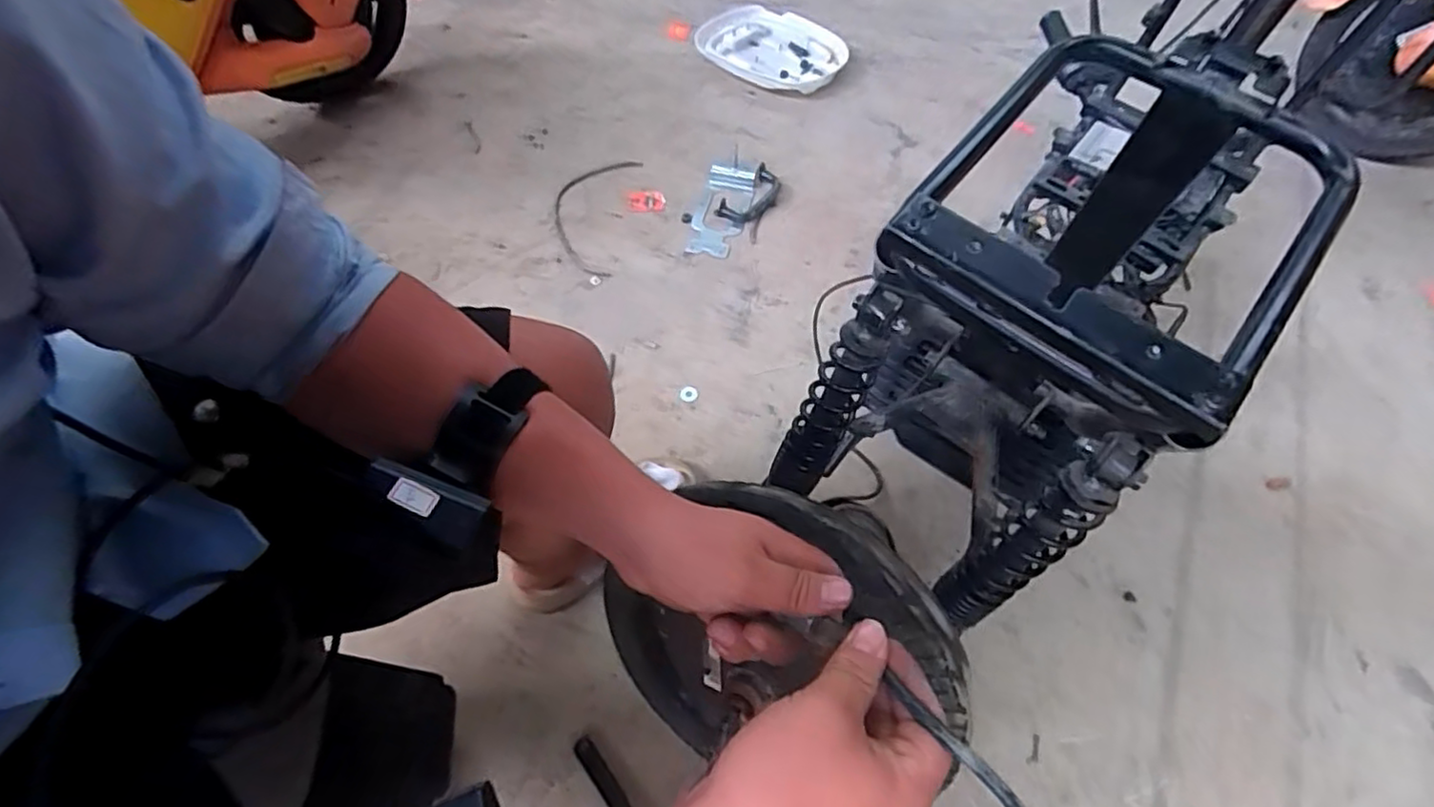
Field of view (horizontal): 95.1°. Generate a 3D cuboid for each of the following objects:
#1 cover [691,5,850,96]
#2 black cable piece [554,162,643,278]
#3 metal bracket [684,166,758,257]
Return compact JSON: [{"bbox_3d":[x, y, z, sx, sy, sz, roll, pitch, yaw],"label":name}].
[{"bbox_3d":[0.124,-0.858,1.588,0.367,0.051,0.258,31,62,19],"label":"cover"},{"bbox_3d":[-0.251,-0.378,1.289,0.150,0.017,0.325,6,57,5],"label":"black cable piece"},{"bbox_3d":[0.011,-0.387,1.303,0.100,0.012,0.251,12,57,8],"label":"metal bracket"}]

